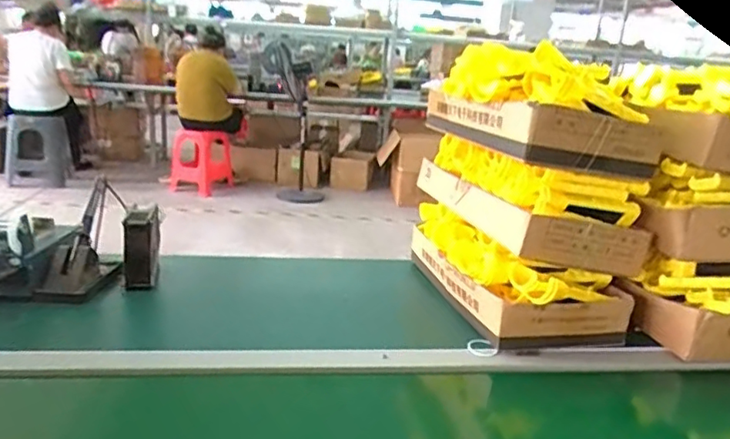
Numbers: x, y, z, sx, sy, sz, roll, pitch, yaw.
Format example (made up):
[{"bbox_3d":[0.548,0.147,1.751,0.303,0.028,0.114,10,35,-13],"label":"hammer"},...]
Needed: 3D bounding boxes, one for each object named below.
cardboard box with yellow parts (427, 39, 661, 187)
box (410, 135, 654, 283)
[{"bbox_3d":[0.262,-0.181,0.931,0.222,0.149,0.382,0,17,-14],"label":"cardboard box with yellow parts"},{"bbox_3d":[0.250,-0.048,0.984,0.192,0.134,0.398,-2,18,-19],"label":"box"}]

